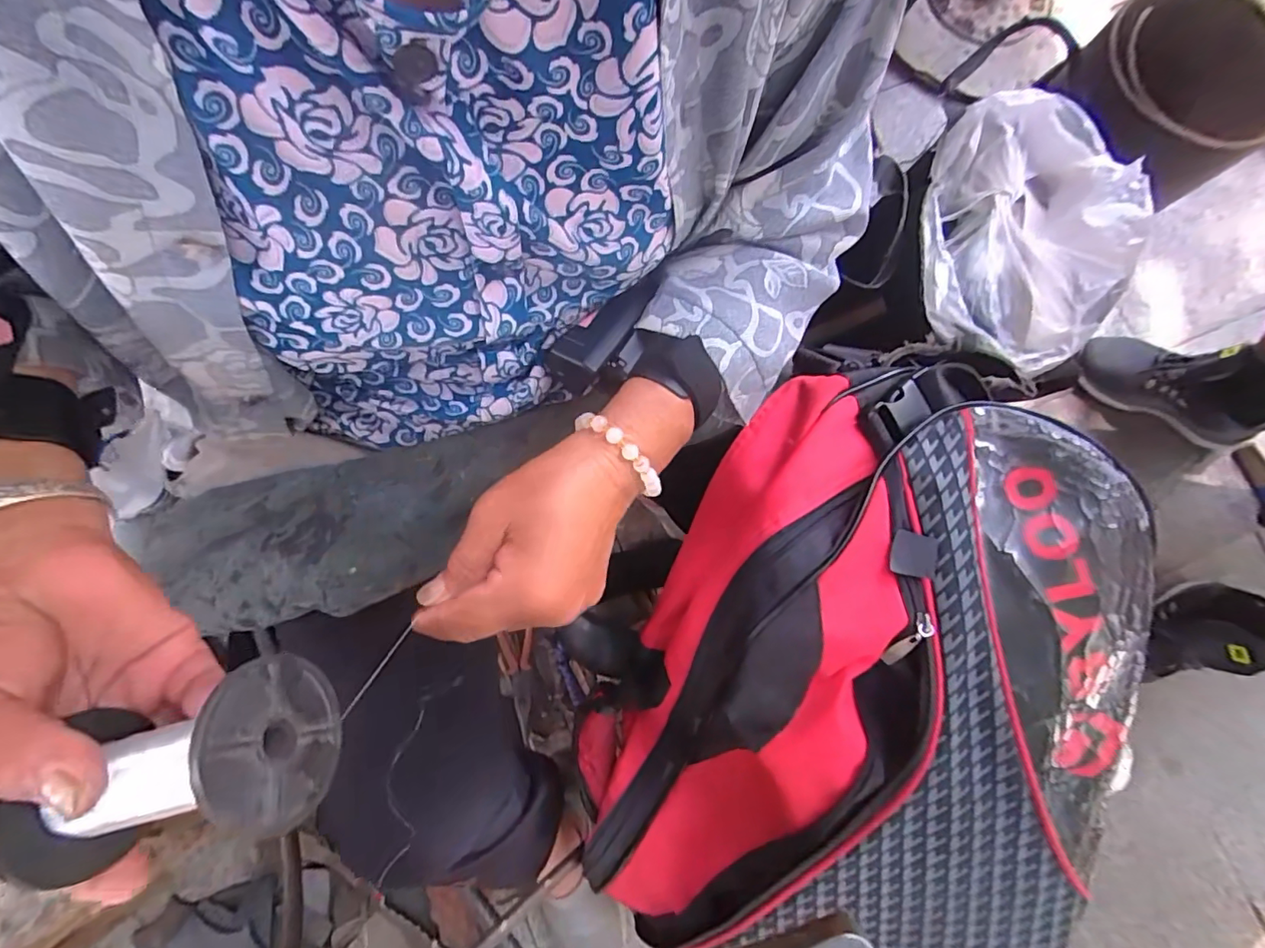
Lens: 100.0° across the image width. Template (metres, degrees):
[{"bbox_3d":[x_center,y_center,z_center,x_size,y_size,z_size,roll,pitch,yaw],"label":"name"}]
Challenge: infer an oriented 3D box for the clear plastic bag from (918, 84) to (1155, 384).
[{"bbox_3d":[0.469,-0.292,0.627,0.234,0.106,0.298,7,80,0],"label":"clear plastic bag"}]

